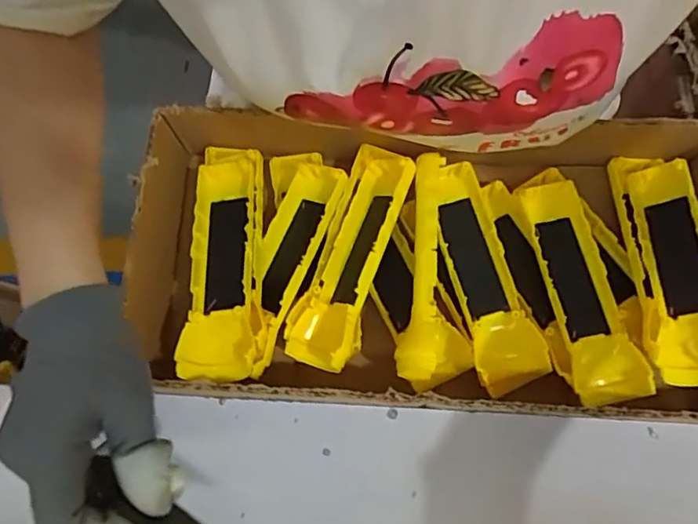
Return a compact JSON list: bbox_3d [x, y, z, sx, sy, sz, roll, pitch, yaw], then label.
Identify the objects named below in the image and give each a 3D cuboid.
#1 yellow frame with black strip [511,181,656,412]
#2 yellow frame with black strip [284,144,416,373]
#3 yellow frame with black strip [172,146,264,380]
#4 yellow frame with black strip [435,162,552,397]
[{"bbox_3d":[0.168,0.019,0.427,0.043,0.024,0.164,-11,72,-4],"label":"yellow frame with black strip"},{"bbox_3d":[0.002,-0.009,0.418,0.050,0.033,0.169,16,73,5],"label":"yellow frame with black strip"},{"bbox_3d":[-0.088,-0.007,0.414,0.049,0.033,0.180,-1,72,0],"label":"yellow frame with black strip"},{"bbox_3d":[0.096,0.007,0.425,0.052,0.038,0.170,-16,73,-5],"label":"yellow frame with black strip"}]

